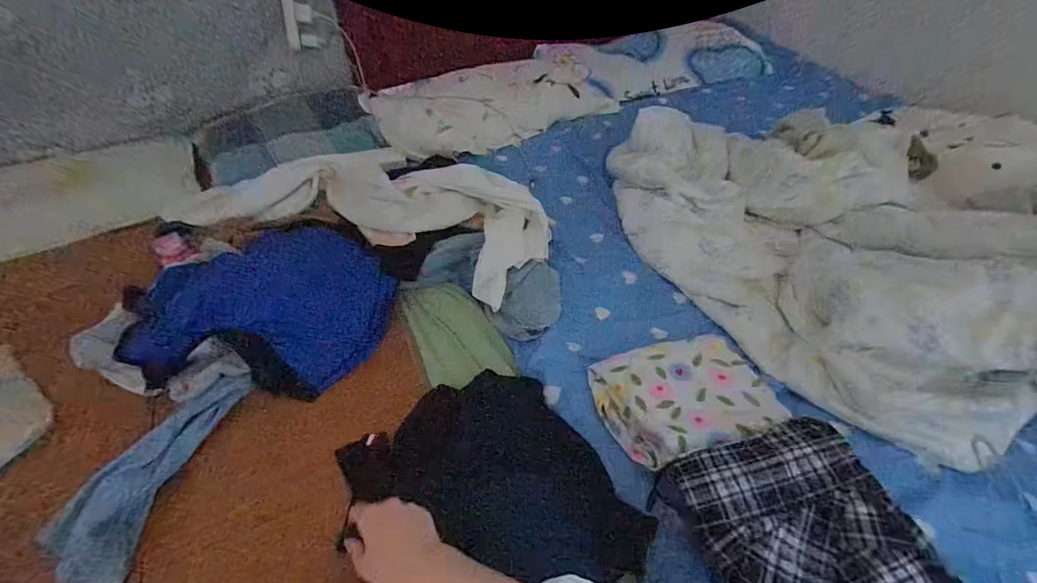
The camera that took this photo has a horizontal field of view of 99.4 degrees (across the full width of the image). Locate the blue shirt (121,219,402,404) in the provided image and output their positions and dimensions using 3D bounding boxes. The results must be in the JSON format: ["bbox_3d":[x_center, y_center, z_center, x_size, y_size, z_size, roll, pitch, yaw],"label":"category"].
[{"bbox_3d":[-0.475,0.011,0.848,0.448,0.094,0.361,2,47,5],"label":"blue shirt"}]

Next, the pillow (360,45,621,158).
[{"bbox_3d":[-0.088,-0.590,1.345,0.695,0.102,0.402,-20,49,-16],"label":"pillow"}]

